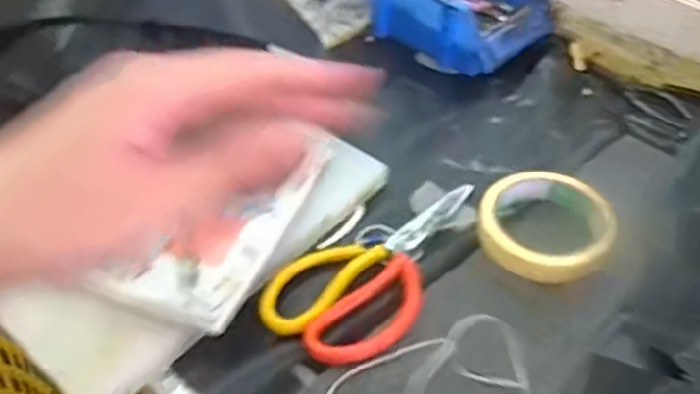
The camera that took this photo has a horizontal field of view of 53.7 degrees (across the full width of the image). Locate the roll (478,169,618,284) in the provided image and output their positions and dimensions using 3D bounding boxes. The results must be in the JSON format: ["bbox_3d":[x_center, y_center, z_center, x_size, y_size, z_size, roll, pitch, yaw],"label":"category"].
[{"bbox_3d":[0.147,0.018,0.513,0.093,0.023,0.101,0,44,0],"label":"roll"}]

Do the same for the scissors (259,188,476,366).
[{"bbox_3d":[0.030,0.045,0.508,0.102,0.027,0.199,33,54,30],"label":"scissors"}]

